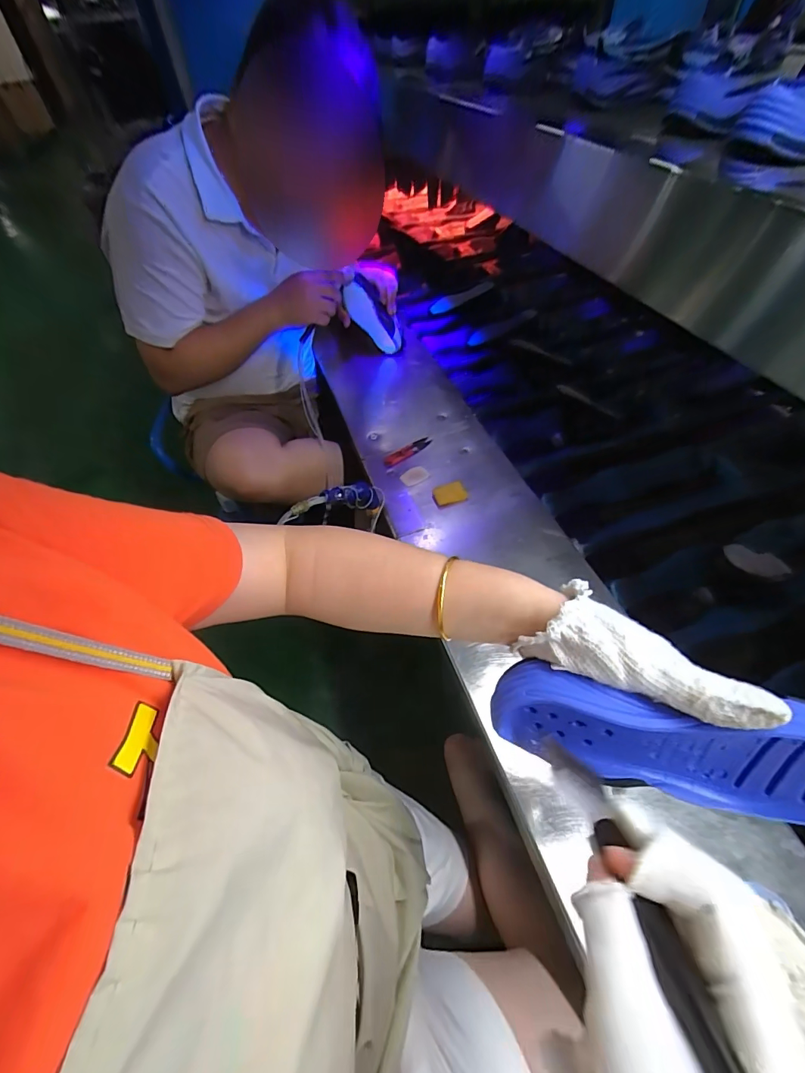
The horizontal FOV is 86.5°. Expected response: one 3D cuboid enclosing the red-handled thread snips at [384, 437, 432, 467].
[{"bbox_3d":[0.010,-0.153,0.765,0.099,0.014,0.022,-37,59,-26],"label":"red-handled thread snips"}]

